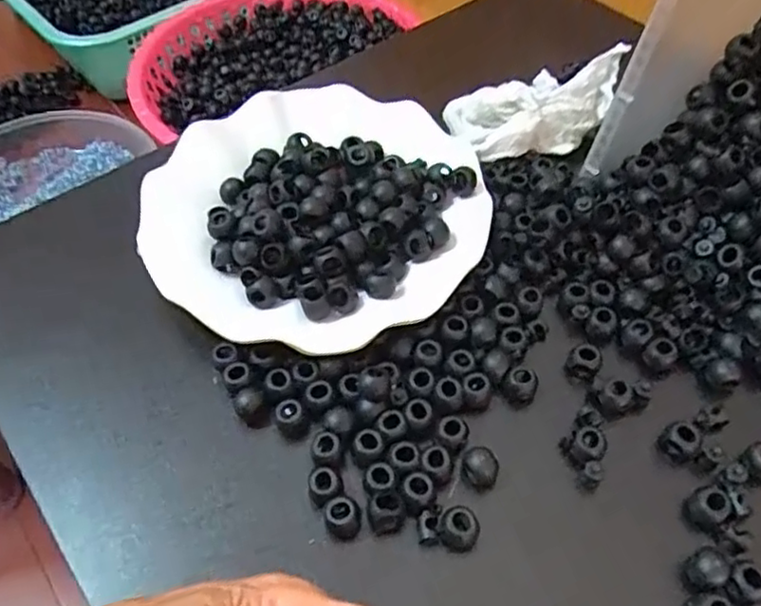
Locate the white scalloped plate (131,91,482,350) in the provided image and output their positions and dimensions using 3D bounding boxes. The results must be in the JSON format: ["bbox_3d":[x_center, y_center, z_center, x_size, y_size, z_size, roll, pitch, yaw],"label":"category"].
[{"bbox_3d":[-0.034,-0.053,0.350,0.173,0.023,0.169,0,54,0],"label":"white scalloped plate"}]

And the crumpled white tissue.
[{"bbox_3d":[0.095,-0.117,0.388,0.099,0.034,0.047,-7,54,-4],"label":"crumpled white tissue"}]

